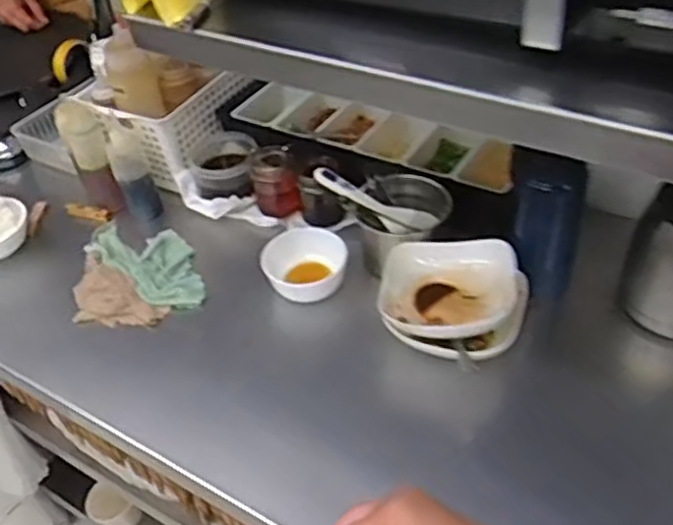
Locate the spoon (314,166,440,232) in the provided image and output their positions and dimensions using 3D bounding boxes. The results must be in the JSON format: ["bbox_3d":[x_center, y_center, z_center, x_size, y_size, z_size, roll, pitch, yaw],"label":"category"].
[{"bbox_3d":[0.049,-0.076,0.895,0.164,0.024,0.042,24,45,-7],"label":"spoon"}]

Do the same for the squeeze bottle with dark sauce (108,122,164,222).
[{"bbox_3d":[-0.294,-0.129,1.017,0.052,0.142,0.046,-20,45,-14],"label":"squeeze bottle with dark sauce"}]

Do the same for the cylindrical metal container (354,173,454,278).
[{"bbox_3d":[0.088,-0.045,0.926,0.116,0.100,0.109,-3,44,3],"label":"cylindrical metal container"}]

